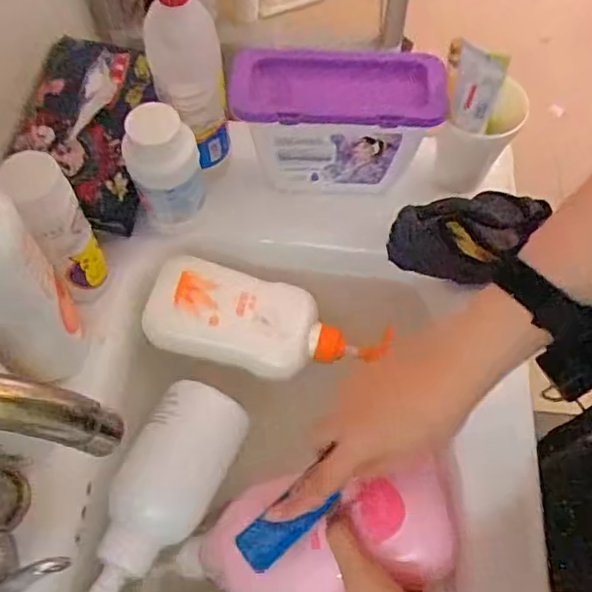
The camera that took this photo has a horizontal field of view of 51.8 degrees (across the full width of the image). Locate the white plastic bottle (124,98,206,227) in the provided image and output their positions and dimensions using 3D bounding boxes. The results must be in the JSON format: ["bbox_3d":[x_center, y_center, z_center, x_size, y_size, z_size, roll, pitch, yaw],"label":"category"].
[{"bbox_3d":[-0.112,-0.109,0.524,0.058,0.102,0.057,0,62,0],"label":"white plastic bottle"}]

